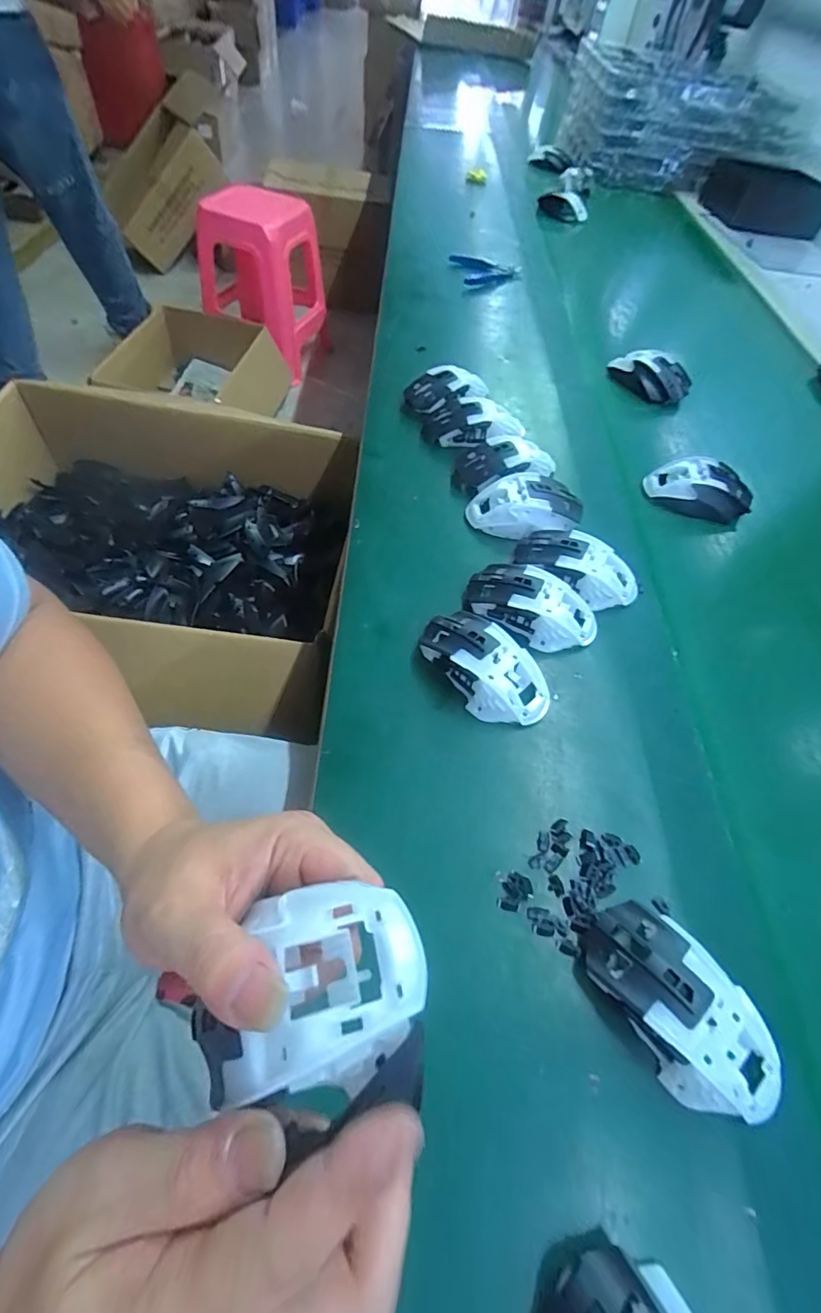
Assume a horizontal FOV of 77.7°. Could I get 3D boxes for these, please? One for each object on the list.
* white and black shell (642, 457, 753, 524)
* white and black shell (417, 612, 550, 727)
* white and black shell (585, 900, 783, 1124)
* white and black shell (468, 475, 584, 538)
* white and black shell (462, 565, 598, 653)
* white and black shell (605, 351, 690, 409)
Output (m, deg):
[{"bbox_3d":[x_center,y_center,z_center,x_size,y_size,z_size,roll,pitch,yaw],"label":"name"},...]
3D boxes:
[{"bbox_3d":[0.319,-0.184,0.562,0.108,0.036,0.063,29,60,14],"label":"white and black shell"},{"bbox_3d":[0.060,0.007,0.414,0.059,0.036,0.113,-38,67,-24],"label":"white and black shell"},{"bbox_3d":[0.155,0.201,0.291,0.064,0.035,0.115,-38,67,-24],"label":"white and black shell"},{"bbox_3d":[0.118,-0.150,0.521,0.116,0.039,0.067,1,57,-3],"label":"white and black shell"},{"bbox_3d":[0.108,-0.046,0.451,0.118,0.035,0.060,22,58,11],"label":"white and black shell"},{"bbox_3d":[0.323,-0.385,0.692,0.112,0.046,0.042,38,60,18],"label":"white and black shell"}]

